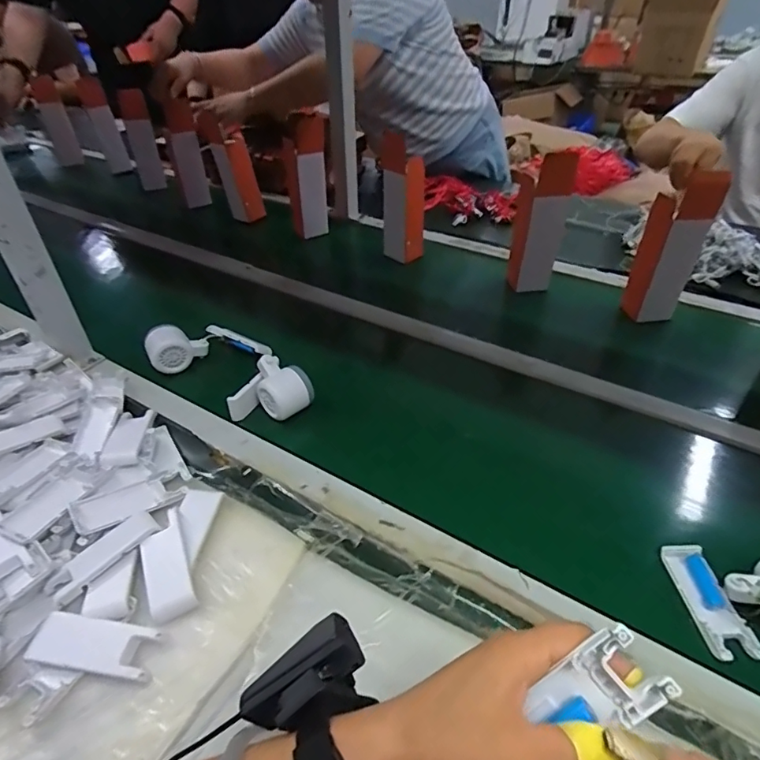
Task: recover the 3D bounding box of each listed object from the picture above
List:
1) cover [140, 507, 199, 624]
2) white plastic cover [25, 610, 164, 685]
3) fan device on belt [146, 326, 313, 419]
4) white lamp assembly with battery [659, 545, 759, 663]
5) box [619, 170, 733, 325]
[{"bbox_3d":[-0.199,0.171,0.460,0.038,0.022,0.097,-18,42,-19],"label":"cover"},{"bbox_3d":[-0.233,0.216,0.401,0.099,0.007,0.037,4,40,6],"label":"white plastic cover"},{"bbox_3d":[-0.201,-0.025,0.689,0.253,0.061,0.125,23,45,26],"label":"fan device on belt"},{"bbox_3d":[0.332,0.179,0.438,0.104,0.046,0.102,-3,40,-2],"label":"white lamp assembly with battery"},{"bbox_3d":[0.455,-0.203,0.777,0.070,0.229,0.054,-4,40,-3],"label":"box"}]

